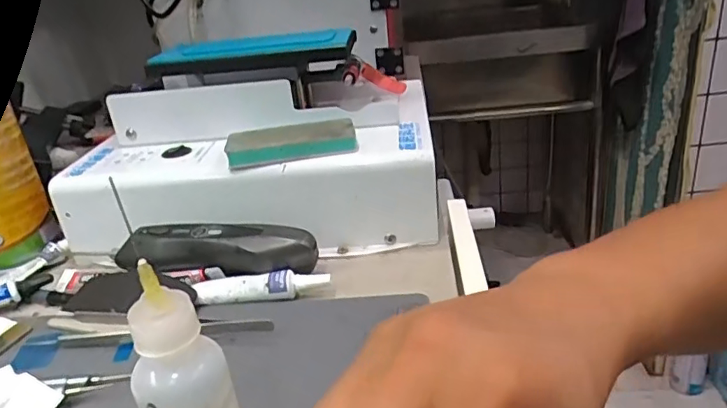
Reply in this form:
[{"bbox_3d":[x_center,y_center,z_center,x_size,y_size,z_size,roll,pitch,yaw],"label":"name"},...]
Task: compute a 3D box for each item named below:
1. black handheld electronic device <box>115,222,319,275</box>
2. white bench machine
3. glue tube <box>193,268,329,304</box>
[{"bbox_3d":[-0.103,0.034,0.380,0.144,0.033,0.027,0,26,13],"label":"black handheld electronic device"},{"bbox_3d":[-0.087,-0.028,0.426,0.281,0.101,0.112,-2,26,8],"label":"white bench machine"},{"bbox_3d":[-0.065,0.054,0.351,0.085,0.017,0.015,-6,25,0],"label":"glue tube"}]

